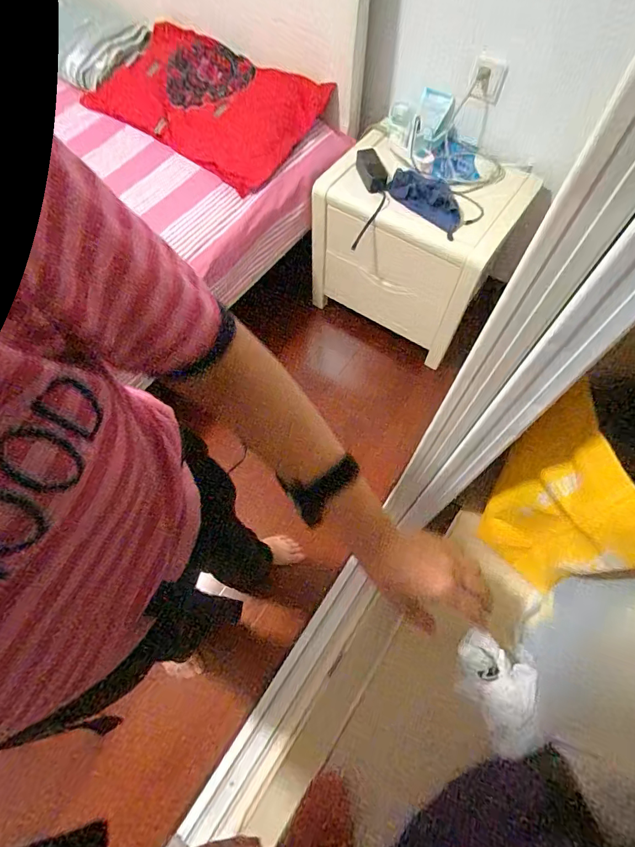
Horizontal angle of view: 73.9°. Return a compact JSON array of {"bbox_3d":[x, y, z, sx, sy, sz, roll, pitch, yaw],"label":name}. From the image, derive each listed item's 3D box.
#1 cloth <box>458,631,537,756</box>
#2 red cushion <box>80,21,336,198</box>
[{"bbox_3d":[0.186,0.281,0.440,0.069,0.055,0.107,12,64,5],"label":"cloth"},{"bbox_3d":[-0.334,-1.024,1.349,0.649,0.118,0.416,38,90,7],"label":"red cushion"}]

